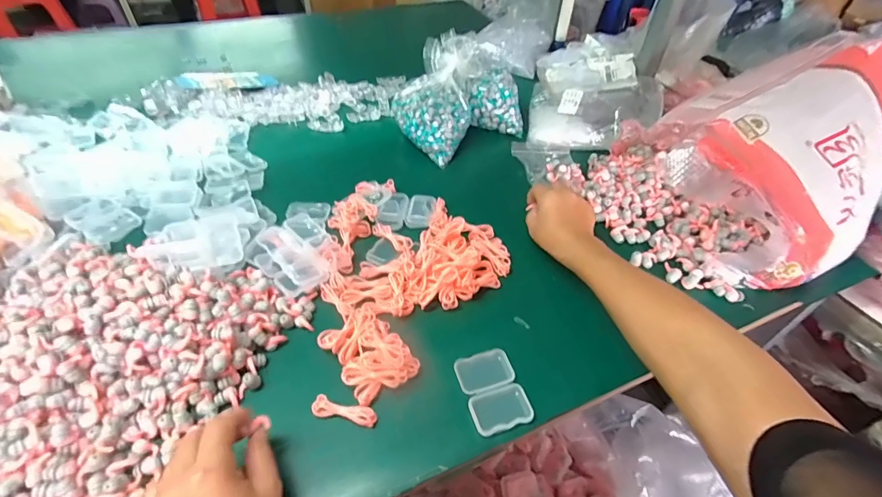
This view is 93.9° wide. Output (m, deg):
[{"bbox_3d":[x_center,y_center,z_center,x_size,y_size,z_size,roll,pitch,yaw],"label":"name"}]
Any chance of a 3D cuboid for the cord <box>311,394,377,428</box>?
[{"bbox_3d":[-0.087,0.145,0.370,0.057,0.010,0.017,9,47,6],"label":"cord"}]

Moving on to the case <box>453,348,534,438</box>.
[{"bbox_3d":[0.050,0.136,0.397,0.056,0.010,0.076,-12,48,-13],"label":"case"}]

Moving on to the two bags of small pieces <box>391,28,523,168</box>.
[{"bbox_3d":[0.030,-0.259,0.688,0.210,0.129,0.150,-26,53,-25],"label":"two bags of small pieces"}]

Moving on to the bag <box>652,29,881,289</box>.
[{"bbox_3d":[0.440,-0.113,0.523,0.246,0.192,0.252,-9,48,-11],"label":"bag"}]

